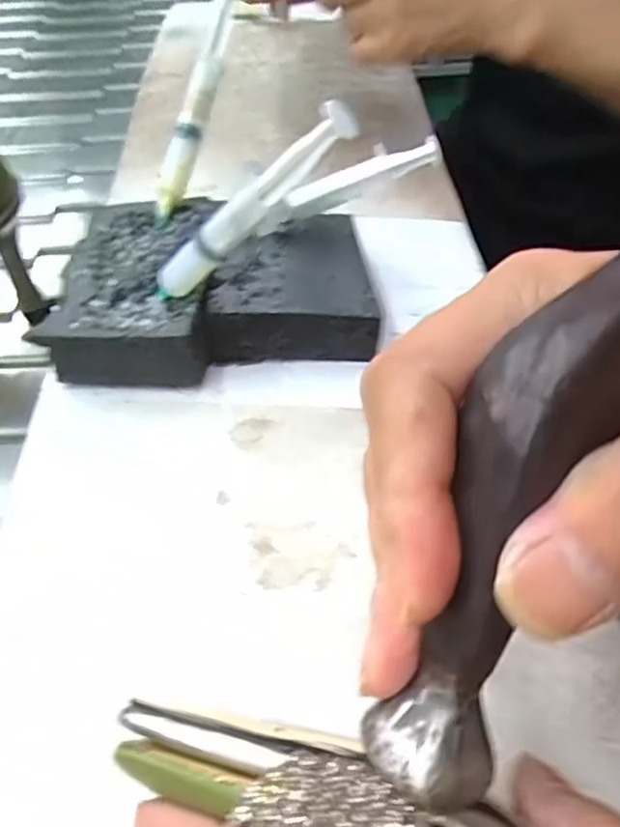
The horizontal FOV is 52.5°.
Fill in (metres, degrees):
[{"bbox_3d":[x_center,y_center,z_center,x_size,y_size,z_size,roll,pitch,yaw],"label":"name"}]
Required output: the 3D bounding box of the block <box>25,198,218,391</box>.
[{"bbox_3d":[-0.091,-0.070,0.351,0.079,0.037,0.124,0,49,2],"label":"block"}]

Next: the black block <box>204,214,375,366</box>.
[{"bbox_3d":[-0.012,-0.068,0.348,0.087,0.035,0.092,-5,49,-3],"label":"black block"}]

